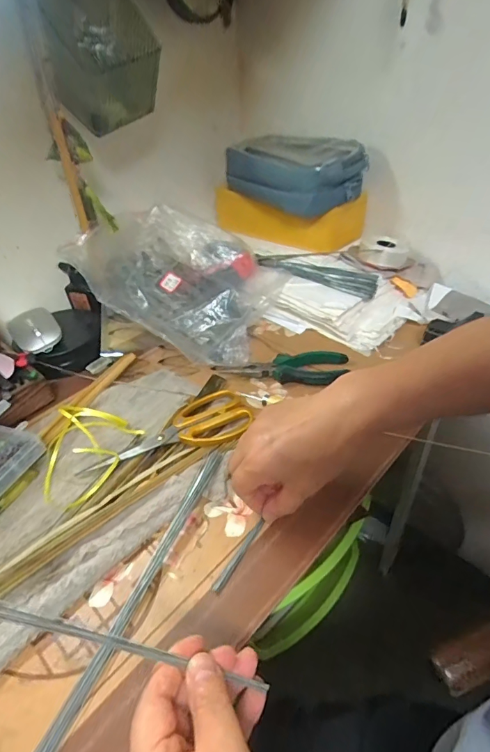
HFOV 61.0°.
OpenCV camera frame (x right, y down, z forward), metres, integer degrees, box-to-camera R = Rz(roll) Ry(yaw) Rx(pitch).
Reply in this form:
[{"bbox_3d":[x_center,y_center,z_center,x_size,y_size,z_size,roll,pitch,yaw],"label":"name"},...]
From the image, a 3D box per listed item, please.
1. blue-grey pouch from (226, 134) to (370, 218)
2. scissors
[{"bbox_3d":[0.075,-0.312,0.641,0.132,0.073,0.198,-29,45,-26],"label":"blue-grey pouch"},{"bbox_3d":[-0.079,0.060,0.435,0.175,0.009,0.074,-19,42,-16],"label":"scissors"}]

